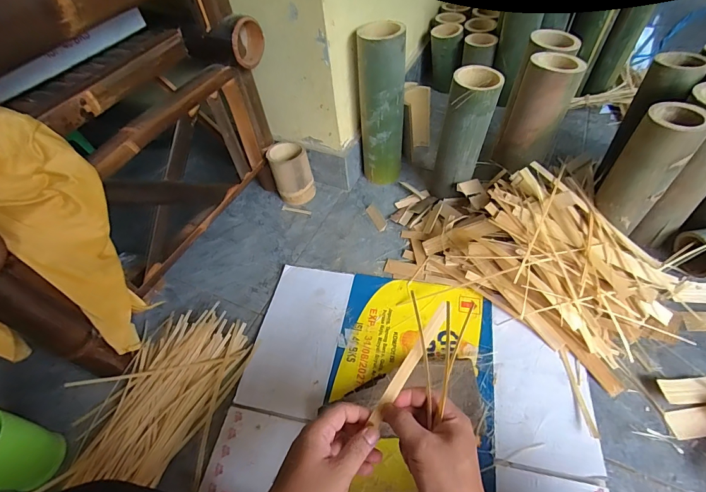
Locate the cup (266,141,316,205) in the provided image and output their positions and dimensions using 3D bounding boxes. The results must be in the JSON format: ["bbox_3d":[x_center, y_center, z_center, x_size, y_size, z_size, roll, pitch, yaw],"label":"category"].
[{"bbox_3d":[-0.139,-0.165,0.850,0.085,0.121,0.088,-3,51,4],"label":"cup"}]

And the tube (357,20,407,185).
[{"bbox_3d":[0.060,-0.288,0.797,0.096,0.325,0.085,-1,51,6],"label":"tube"}]

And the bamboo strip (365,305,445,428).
[{"bbox_3d":[0.064,0.129,0.406,0.015,0.007,0.148,32,88,27],"label":"bamboo strip"}]

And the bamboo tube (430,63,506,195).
[{"bbox_3d":[0.217,-0.211,0.726,0.093,0.244,0.081,8,53,13],"label":"bamboo tube"}]

